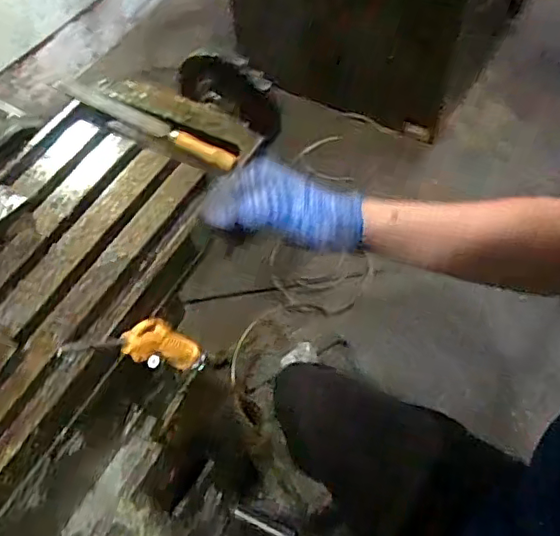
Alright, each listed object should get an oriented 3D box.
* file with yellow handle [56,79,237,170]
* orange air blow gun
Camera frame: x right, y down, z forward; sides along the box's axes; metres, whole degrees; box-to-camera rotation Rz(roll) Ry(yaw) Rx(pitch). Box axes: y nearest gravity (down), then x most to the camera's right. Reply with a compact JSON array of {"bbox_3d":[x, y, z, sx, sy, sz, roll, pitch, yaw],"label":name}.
[{"bbox_3d":[-0.155,-0.170,0.657,0.253,0.028,0.027,28,63,19],"label":"file with yellow handle"},{"bbox_3d":[-0.121,0.078,0.567,0.022,0.239,0.049,34,87,22],"label":"orange air blow gun"}]

